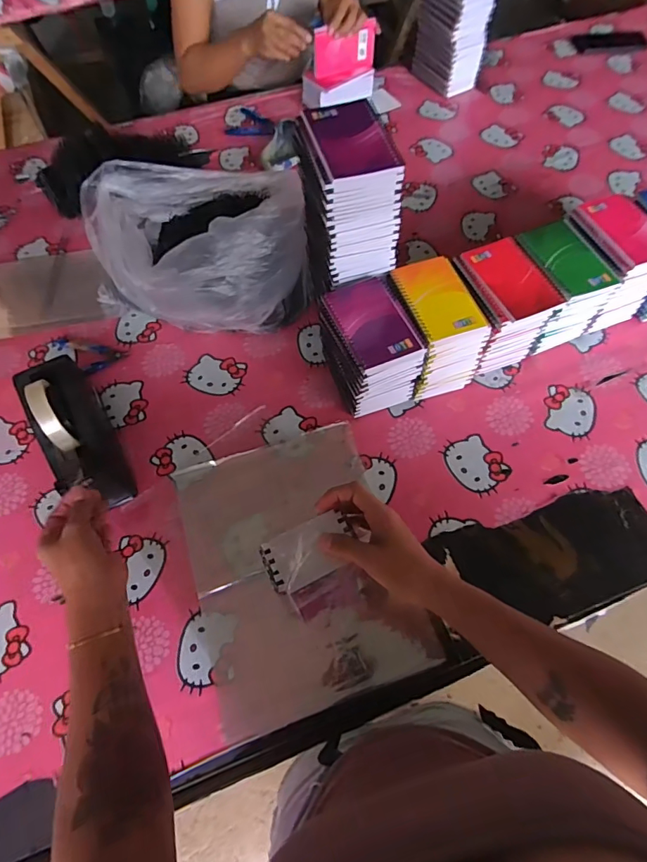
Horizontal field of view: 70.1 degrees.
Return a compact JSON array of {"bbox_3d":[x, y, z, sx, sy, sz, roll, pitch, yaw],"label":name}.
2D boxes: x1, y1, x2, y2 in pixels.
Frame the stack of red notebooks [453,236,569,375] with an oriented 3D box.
[{"bbox_3d":[0.244,-0.176,0.667,0.100,0.138,0.125,-22,64,-10],"label":"stack of red notebooks"}]

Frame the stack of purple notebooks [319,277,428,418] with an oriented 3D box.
[{"bbox_3d":[0.063,-0.114,0.639,0.093,0.137,0.135,-19,63,-9],"label":"stack of purple notebooks"}]

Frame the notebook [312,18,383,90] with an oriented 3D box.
[{"bbox_3d":[0.051,-0.782,0.956,0.139,0.093,0.020,-23,52,-11],"label":"notebook"}]

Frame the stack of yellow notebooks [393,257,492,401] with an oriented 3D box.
[{"bbox_3d":[0.157,-0.142,0.651,0.098,0.135,0.136,-15,63,-7],"label":"stack of yellow notebooks"}]

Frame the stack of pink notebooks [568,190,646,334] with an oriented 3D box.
[{"bbox_3d":[0.423,-0.247,0.696,0.104,0.143,0.137,-16,63,-7],"label":"stack of pink notebooks"}]

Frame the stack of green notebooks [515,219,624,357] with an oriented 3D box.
[{"bbox_3d":[0.335,-0.209,0.682,0.103,0.141,0.120,-22,64,-10],"label":"stack of green notebooks"}]

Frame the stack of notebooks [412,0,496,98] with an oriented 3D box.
[{"bbox_3d":[0.279,-0.867,0.979,0.101,0.227,0.135,-22,64,-10],"label":"stack of notebooks"}]

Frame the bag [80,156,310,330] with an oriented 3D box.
[{"bbox_3d":[-0.200,-0.301,0.725,0.340,0.172,0.293,-7,62,-2],"label":"bag"}]

